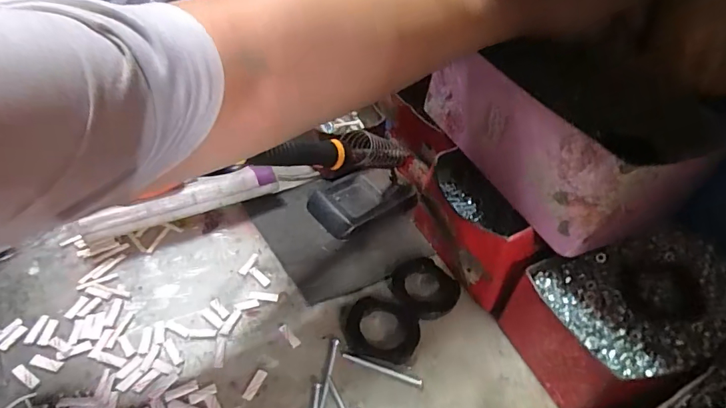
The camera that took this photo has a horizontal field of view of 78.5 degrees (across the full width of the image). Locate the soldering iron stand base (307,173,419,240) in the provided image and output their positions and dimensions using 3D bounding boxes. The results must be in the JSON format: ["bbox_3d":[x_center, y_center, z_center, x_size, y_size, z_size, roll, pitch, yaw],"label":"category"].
[{"bbox_3d":[-0.001,-0.003,0.457,0.105,0.018,0.059,-23,51,-29],"label":"soldering iron stand base"}]

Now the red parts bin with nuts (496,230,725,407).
[{"bbox_3d":[0.211,0.088,0.356,0.176,0.070,0.114,-16,48,-24],"label":"red parts bin with nuts"}]

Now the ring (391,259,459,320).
[{"bbox_3d":[0.055,0.073,0.389,0.051,0.011,0.057,-26,53,-31],"label":"ring"}]

